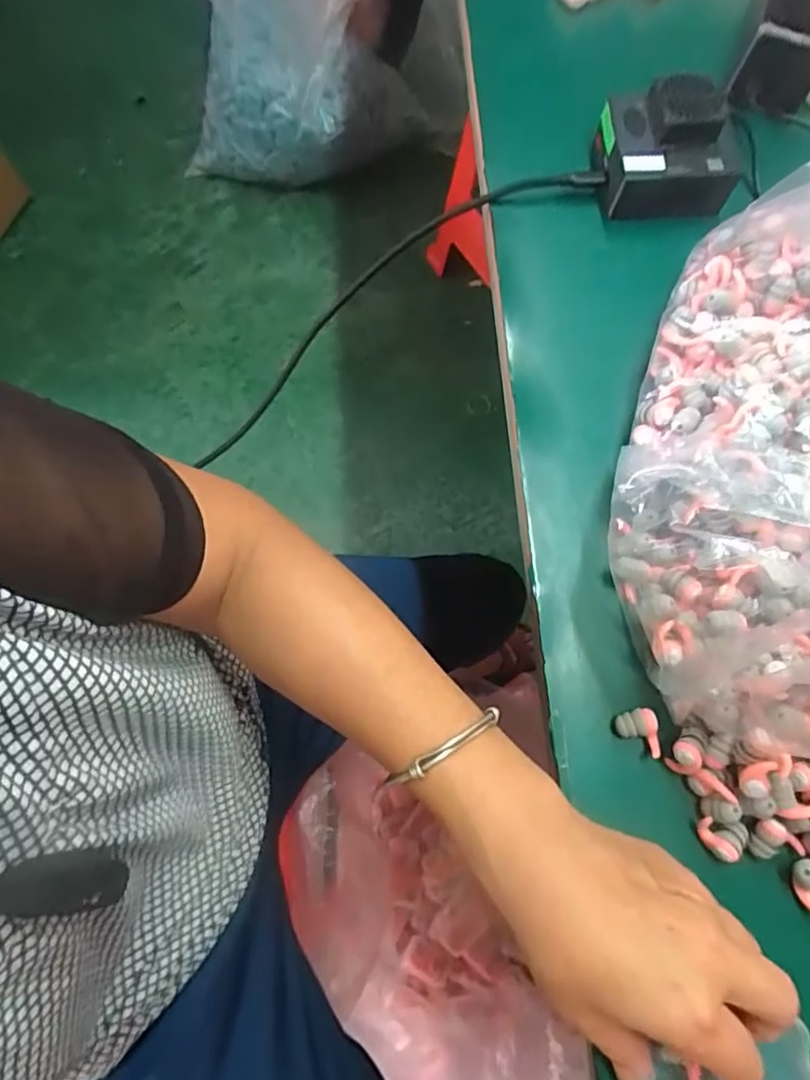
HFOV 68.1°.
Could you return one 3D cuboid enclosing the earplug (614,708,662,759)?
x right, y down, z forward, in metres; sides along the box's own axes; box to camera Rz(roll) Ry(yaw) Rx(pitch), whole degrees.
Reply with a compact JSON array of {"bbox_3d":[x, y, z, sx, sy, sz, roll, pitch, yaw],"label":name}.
[{"bbox_3d":[0.116,0.097,0.301,0.018,0.014,0.023,0,74,-1],"label":"earplug"}]

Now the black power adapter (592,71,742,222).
[{"bbox_3d":[0.165,-0.243,0.376,0.084,0.048,0.066,1,74,-1],"label":"black power adapter"}]

